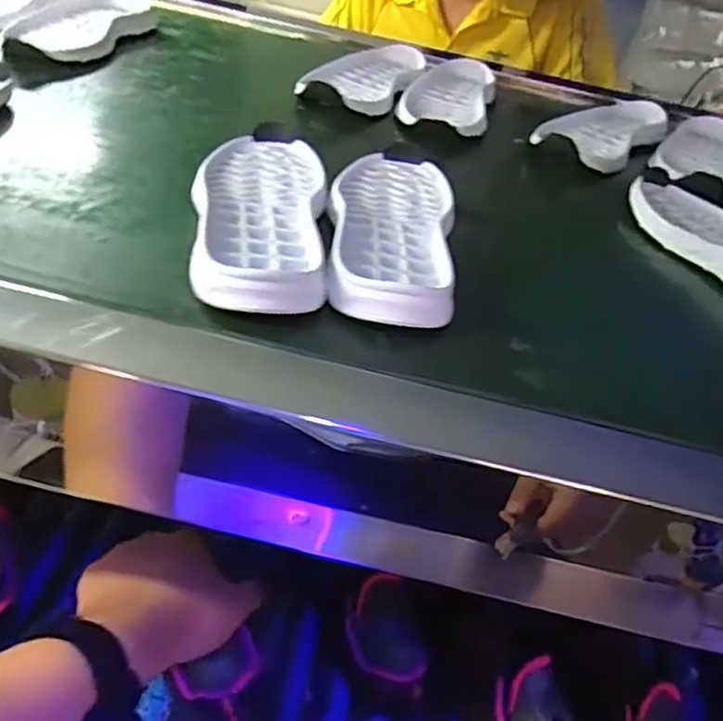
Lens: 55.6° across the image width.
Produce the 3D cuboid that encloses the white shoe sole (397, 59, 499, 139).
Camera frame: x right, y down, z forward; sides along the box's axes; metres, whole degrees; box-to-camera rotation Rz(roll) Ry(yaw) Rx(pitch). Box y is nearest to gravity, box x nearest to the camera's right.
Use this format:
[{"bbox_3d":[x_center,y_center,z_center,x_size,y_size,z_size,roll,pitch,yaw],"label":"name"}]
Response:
[{"bbox_3d":[0.094,-0.275,0.704,0.083,0.022,0.230,9,37,12],"label":"white shoe sole"}]

